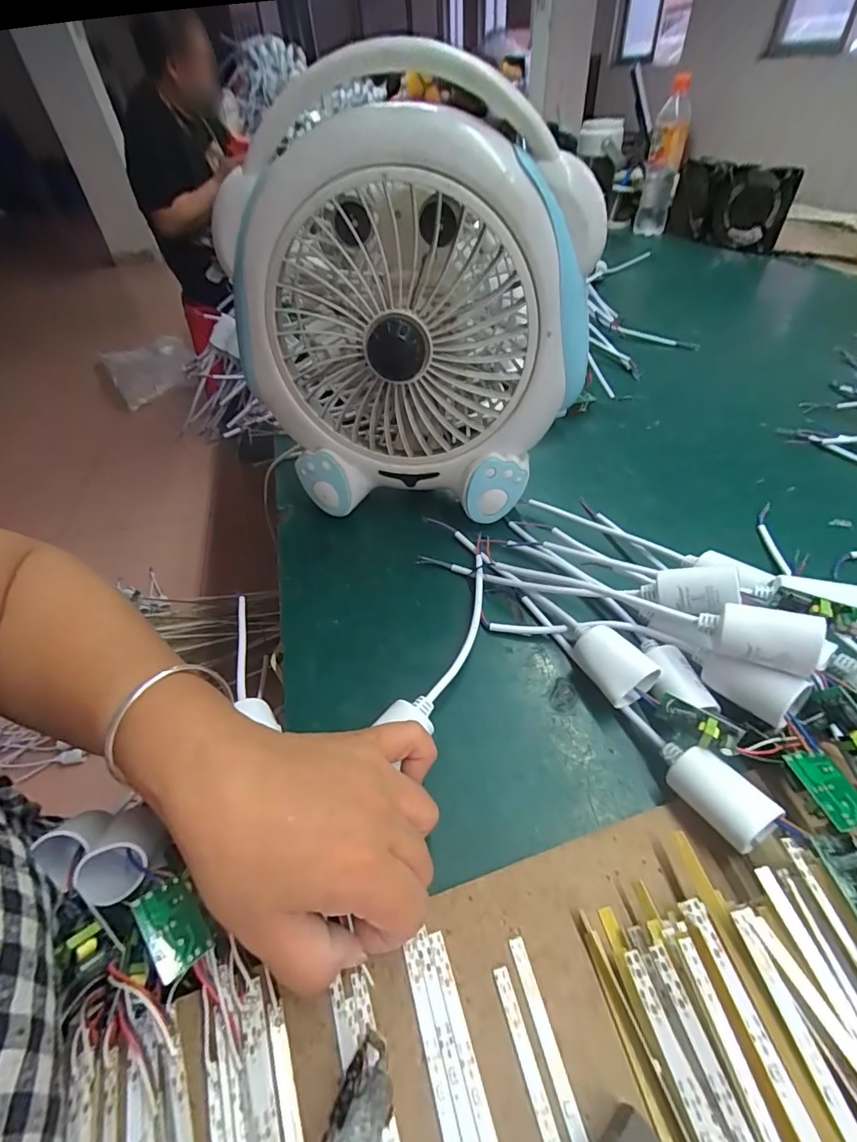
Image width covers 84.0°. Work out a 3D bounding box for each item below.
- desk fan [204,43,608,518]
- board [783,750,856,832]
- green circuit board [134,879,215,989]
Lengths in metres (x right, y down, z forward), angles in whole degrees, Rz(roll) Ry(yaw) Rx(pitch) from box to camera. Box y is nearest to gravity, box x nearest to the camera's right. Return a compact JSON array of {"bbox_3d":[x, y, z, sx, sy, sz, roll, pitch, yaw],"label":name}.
[{"bbox_3d":[-0.012,-0.158,0.351,0.239,0.249,0.110,10,49,14],"label":"desk fan"},{"bbox_3d":[0.186,0.101,0.221,0.019,0.006,0.035,-12,42,-2],"label":"board"},{"bbox_3d":[-0.109,0.152,0.204,0.021,0.004,0.034,-10,48,-48],"label":"green circuit board"}]

